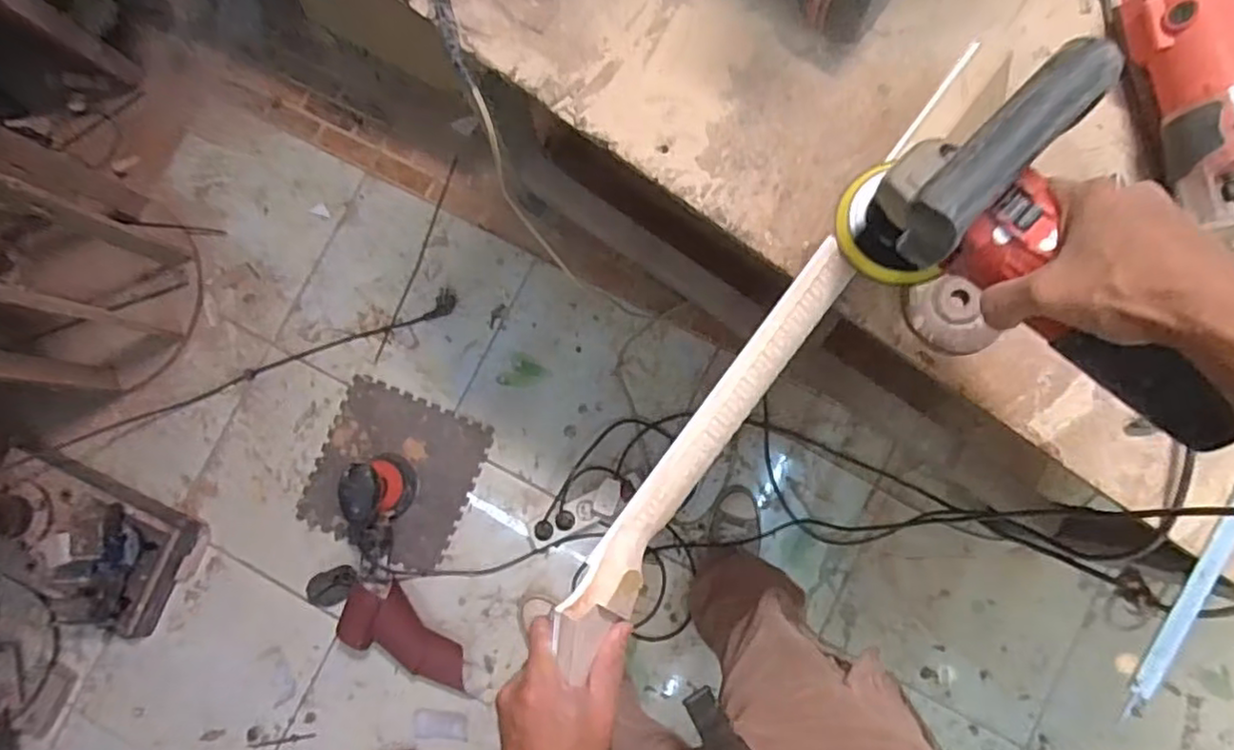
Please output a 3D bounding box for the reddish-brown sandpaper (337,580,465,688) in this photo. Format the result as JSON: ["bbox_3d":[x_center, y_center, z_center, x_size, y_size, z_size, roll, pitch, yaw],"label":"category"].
[{"bbox_3d":[-0.390,0.488,1.248,0.265,0.071,0.124,37,88,-7],"label":"reddish-brown sandpaper"}]

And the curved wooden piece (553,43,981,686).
[{"bbox_3d":[0.117,-0.023,0.496,0.049,0.040,0.539,35,81,6],"label":"curved wooden piece"}]

